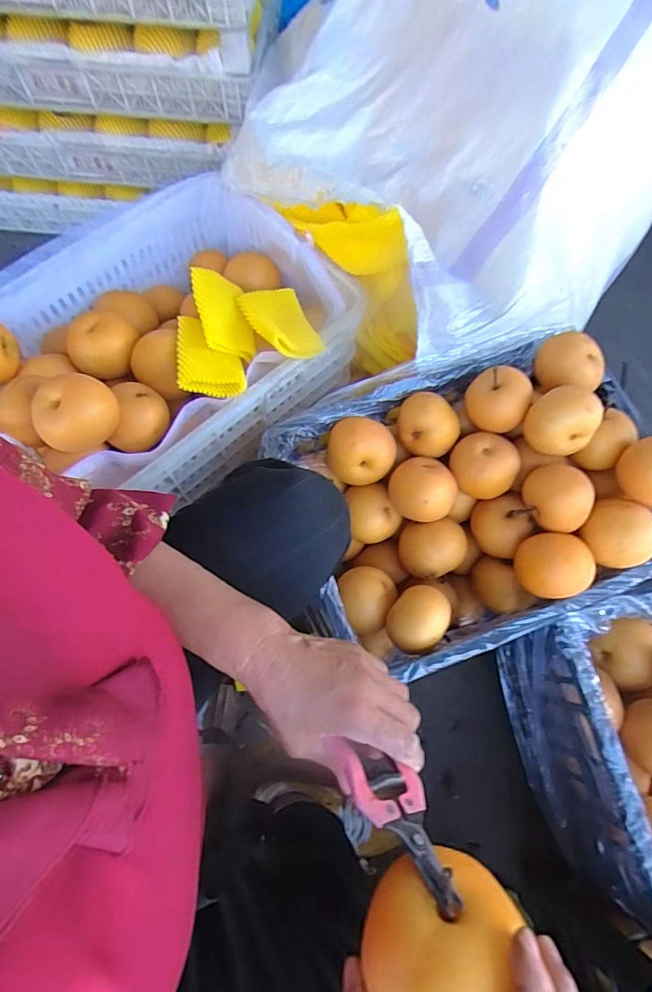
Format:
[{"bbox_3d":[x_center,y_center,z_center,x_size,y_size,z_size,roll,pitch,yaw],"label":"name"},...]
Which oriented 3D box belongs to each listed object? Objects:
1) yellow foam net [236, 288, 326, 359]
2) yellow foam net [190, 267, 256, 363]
[{"bbox_3d":[-0.065,-0.240,0.633,0.084,0.052,0.144,-20,72,-9],"label":"yellow foam net"},{"bbox_3d":[-0.139,-0.248,0.633,0.062,0.030,0.140,-15,71,-7],"label":"yellow foam net"}]

